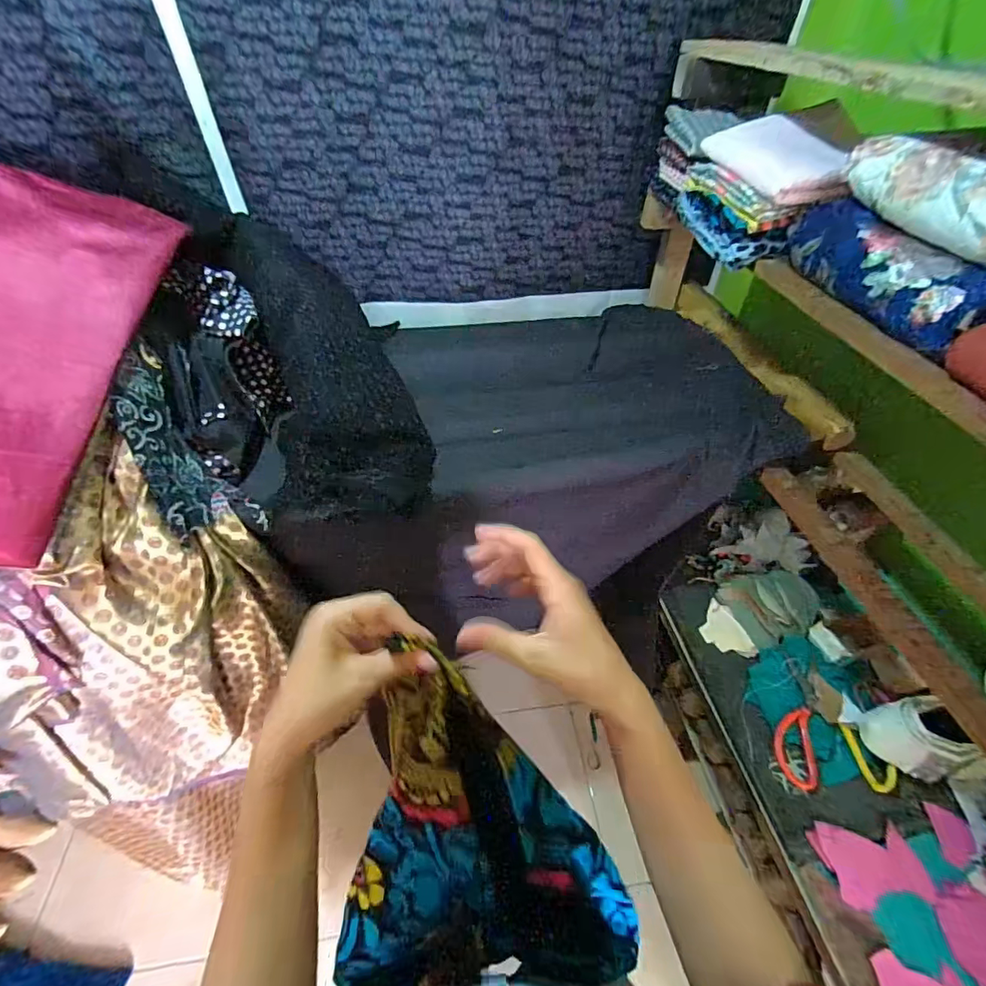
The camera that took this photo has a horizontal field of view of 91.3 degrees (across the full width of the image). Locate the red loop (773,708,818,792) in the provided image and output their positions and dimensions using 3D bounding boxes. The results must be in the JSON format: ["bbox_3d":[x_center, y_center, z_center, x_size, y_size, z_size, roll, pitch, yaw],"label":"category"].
[{"bbox_3d":[0.434,0.364,0.695,0.052,0.004,0.106,2,53,17],"label":"red loop"}]

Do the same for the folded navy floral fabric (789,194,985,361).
[{"bbox_3d":[0.496,-0.273,0.591,0.120,0.084,0.299,-7,46,-9],"label":"folded navy floral fabric"}]

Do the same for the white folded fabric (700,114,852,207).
[{"bbox_3d":[0.410,-0.484,0.705,0.113,0.031,0.246,-21,51,17],"label":"white folded fabric"}]

